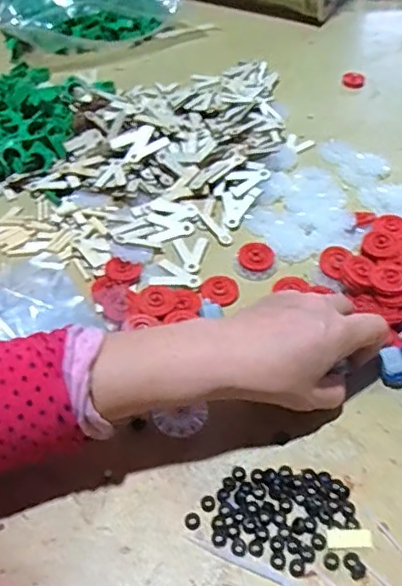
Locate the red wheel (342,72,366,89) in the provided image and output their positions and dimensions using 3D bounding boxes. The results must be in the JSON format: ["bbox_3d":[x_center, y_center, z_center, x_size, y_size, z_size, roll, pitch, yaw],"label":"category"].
[{"bbox_3d":[0.200,-0.277,0.726,0.029,0.007,0.032,8,50,7],"label":"red wheel"}]

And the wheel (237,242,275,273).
[{"bbox_3d":[0.050,-0.032,0.507,0.033,0.010,0.029,-3,49,-3],"label":"wheel"}]

